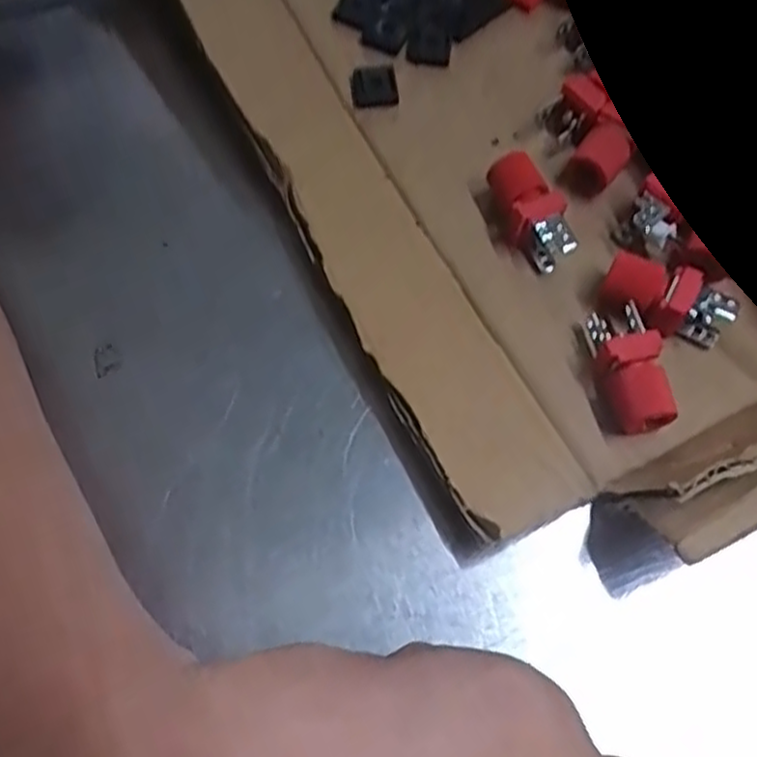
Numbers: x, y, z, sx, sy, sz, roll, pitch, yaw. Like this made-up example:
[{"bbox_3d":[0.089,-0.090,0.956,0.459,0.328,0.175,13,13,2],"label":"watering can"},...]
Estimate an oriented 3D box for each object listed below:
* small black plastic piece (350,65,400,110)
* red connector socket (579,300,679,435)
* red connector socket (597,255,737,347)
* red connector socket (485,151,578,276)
[{"bbox_3d":[-0.001,-0.092,0.235,0.015,0.005,0.015,-8,64,-4],"label":"small black plastic piece"},{"bbox_3d":[0.063,-0.004,0.192,0.015,0.014,0.035,-7,64,-3],"label":"red connector socket"},{"bbox_3d":[0.076,-0.020,0.199,0.034,0.014,0.021,29,68,13],"label":"red connector socket"},{"bbox_3d":[0.043,-0.047,0.209,0.015,0.017,0.030,-15,65,-7],"label":"red connector socket"}]

